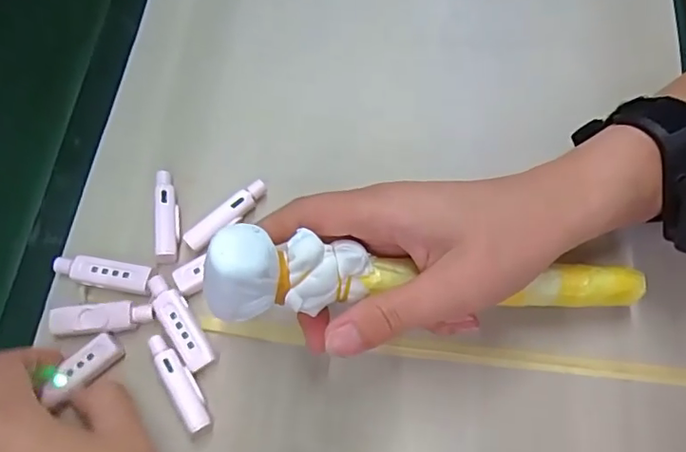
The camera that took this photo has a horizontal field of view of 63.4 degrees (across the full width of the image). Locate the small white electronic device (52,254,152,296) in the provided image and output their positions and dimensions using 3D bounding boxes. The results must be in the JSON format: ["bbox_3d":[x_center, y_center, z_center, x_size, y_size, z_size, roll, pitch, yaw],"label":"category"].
[{"bbox_3d":[-0.136,0.028,0.319,0.060,0.011,0.015,8,65,10],"label":"small white electronic device"}]

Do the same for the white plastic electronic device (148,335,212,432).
[{"bbox_3d":[-0.086,0.082,0.292,0.014,0.009,0.055,-31,65,-10],"label":"white plastic electronic device"}]

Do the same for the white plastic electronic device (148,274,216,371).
[{"bbox_3d":[-0.089,0.053,0.304,0.015,0.016,0.055,-32,65,-10],"label":"white plastic electronic device"}]

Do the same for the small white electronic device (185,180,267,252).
[{"bbox_3d":[-0.068,-0.007,0.326,0.056,0.007,0.012,-38,66,-13],"label":"small white electronic device"}]

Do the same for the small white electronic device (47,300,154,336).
[{"bbox_3d":[-0.132,0.050,0.305,0.056,0.007,0.016,-7,63,2],"label":"small white electronic device"}]

